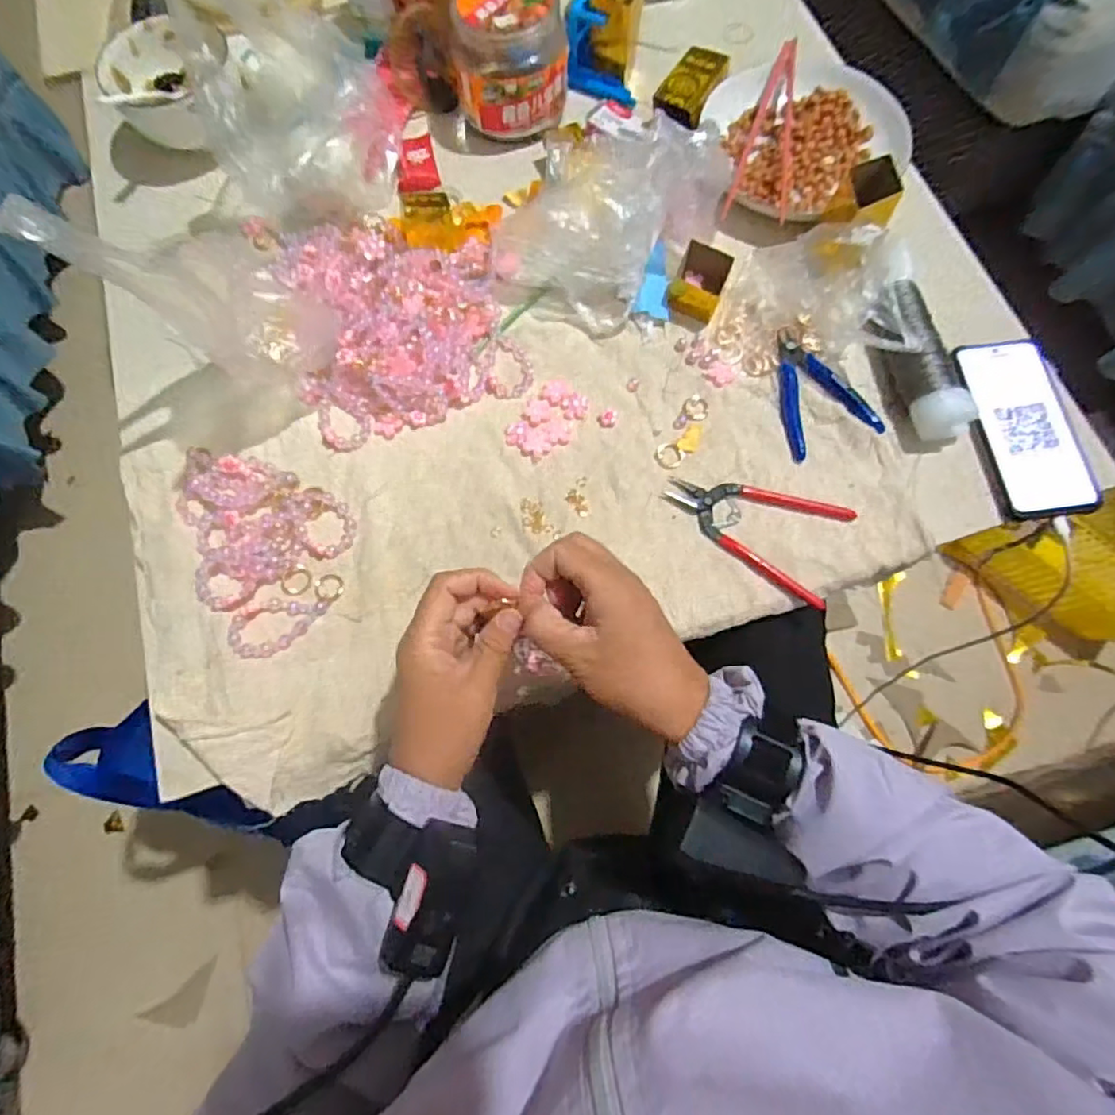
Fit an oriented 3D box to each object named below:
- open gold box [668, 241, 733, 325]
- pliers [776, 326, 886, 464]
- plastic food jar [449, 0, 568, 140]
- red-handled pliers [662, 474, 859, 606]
[{"bbox_3d":[0.126,-0.247,0.537,0.046,0.038,0.053,25,75,10],"label":"open gold box"},{"bbox_3d":[0.216,-0.146,0.519,0.077,0.012,0.118,-21,73,-5],"label":"pliers"},{"bbox_3d":[-0.045,-0.477,0.570,0.106,0.085,0.085,5,72,4],"label":"plastic food jar"},{"bbox_3d":[0.158,-0.030,0.485,0.144,0.007,0.083,26,75,10],"label":"red-handled pliers"}]

